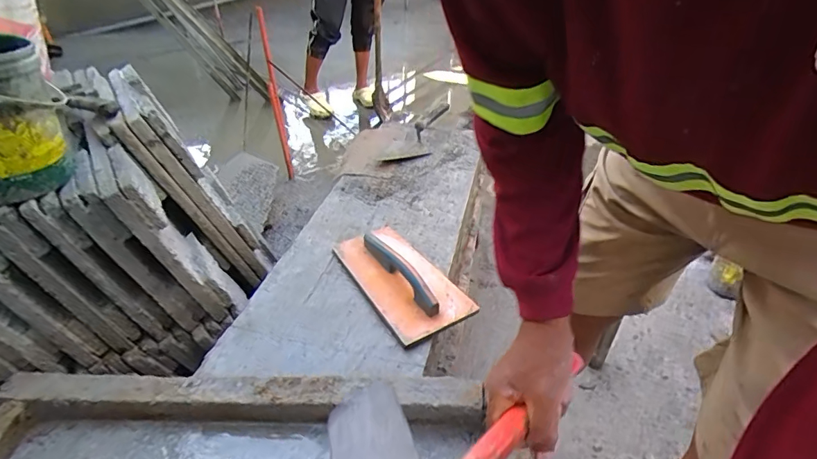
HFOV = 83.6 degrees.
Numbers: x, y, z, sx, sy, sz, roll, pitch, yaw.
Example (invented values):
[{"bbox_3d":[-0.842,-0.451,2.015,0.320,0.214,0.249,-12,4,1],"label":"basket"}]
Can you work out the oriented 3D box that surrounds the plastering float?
[{"bbox_3d":[-0.019,0.074,0.890,0.156,0.058,0.322,-18,39,-25],"label":"plastering float"}]

